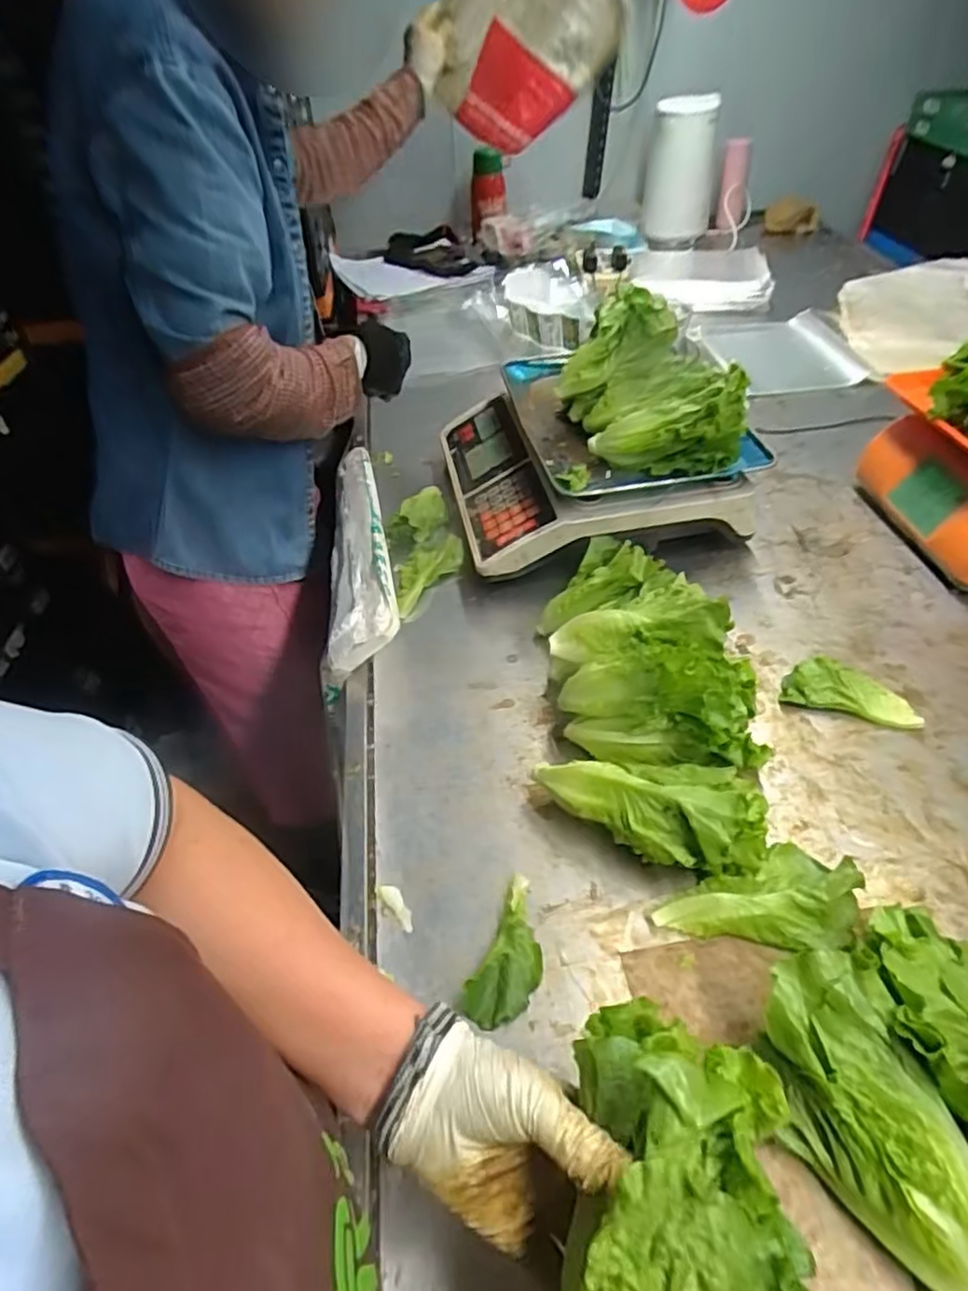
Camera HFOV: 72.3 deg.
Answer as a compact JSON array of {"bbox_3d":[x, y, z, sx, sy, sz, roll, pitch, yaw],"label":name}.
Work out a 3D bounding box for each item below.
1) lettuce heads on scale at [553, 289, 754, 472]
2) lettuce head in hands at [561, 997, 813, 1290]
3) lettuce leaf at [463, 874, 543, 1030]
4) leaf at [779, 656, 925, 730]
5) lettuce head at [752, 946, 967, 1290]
[{"bbox_3d":[0.173,-0.273,0.702,0.130,0.125,0.183,-17,48,-12],"label":"lettuce heads on scale"},{"bbox_3d":[0.082,0.219,0.288,0.086,0.061,0.123,1,46,5],"label":"lettuce head in hands"},{"bbox_3d":[0.022,0.208,0.457,0.041,0.034,0.101,16,50,18],"label":"lettuce leaf"},{"bbox_3d":[0.332,0.043,0.599,0.111,0.027,0.045,13,49,16],"label":"leaf"},{"bbox_3d":[0.211,0.262,0.362,0.072,0.072,0.159,-13,47,-8],"label":"lettuce head"}]

